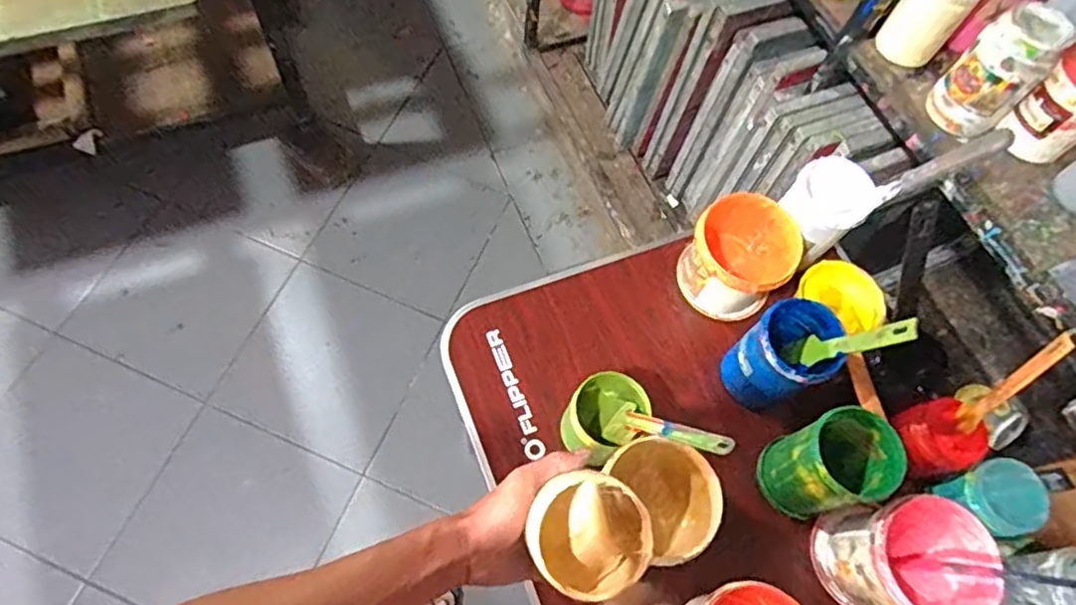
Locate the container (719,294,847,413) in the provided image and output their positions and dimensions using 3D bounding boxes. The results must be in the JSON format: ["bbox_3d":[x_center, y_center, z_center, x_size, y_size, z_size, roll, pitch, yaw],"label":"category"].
[{"bbox_3d":[0.305,0.071,0.812,0.110,0.157,0.097,-30,72,-16],"label":"container"}]

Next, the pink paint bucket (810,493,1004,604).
[{"bbox_3d":[0.408,0.293,0.722,0.137,0.125,0.130,7,66,-2],"label":"pink paint bucket"}]

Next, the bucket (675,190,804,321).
[{"bbox_3d":[0.261,-0.050,0.861,0.128,0.148,0.124,2,66,-4],"label":"bucket"}]

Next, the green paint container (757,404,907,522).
[{"bbox_3d":[0.334,0.190,0.746,0.109,0.138,0.099,-12,68,-10],"label":"green paint container"}]

